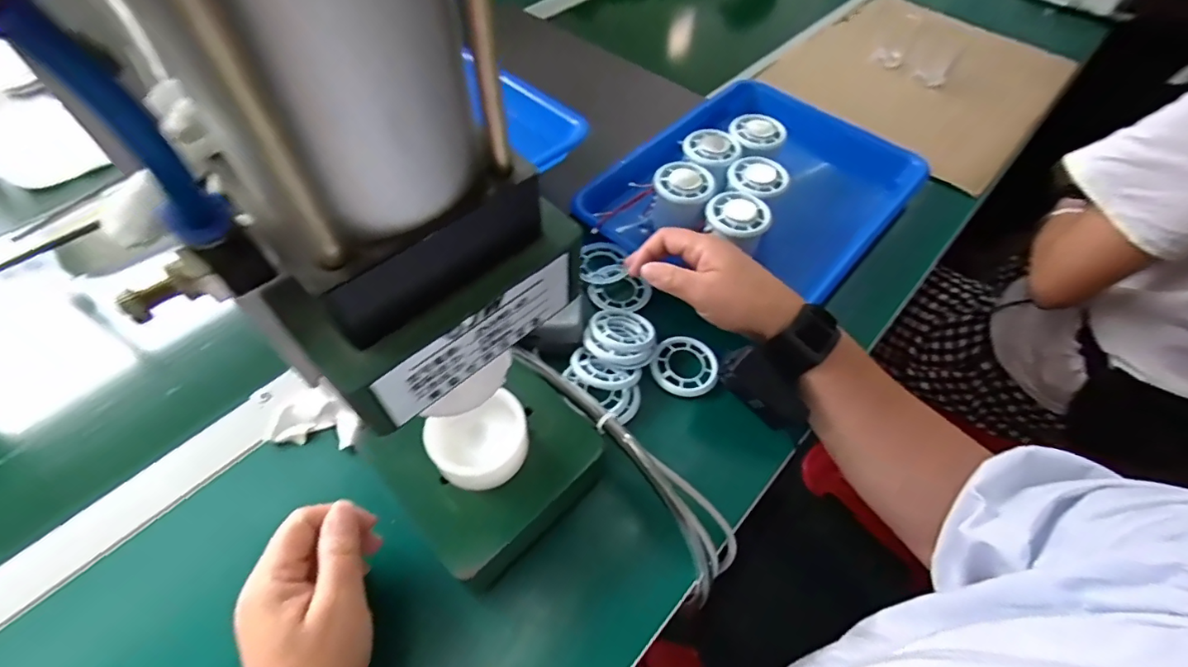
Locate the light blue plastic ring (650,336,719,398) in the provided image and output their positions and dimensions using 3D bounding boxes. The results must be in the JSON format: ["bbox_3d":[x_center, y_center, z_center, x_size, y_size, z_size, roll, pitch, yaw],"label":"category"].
[{"bbox_3d":[0.076,0.026,0.423,0.054,0.008,0.055,1,55,-1],"label":"light blue plastic ring"}]

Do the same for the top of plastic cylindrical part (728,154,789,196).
[{"bbox_3d":[0.155,-0.150,0.484,0.052,0.007,0.051,11,56,6],"label":"top of plastic cylindrical part"}]

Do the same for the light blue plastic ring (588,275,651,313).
[{"bbox_3d":[0.024,-0.037,0.462,0.047,0.008,0.043,1,55,-1],"label":"light blue plastic ring"}]

